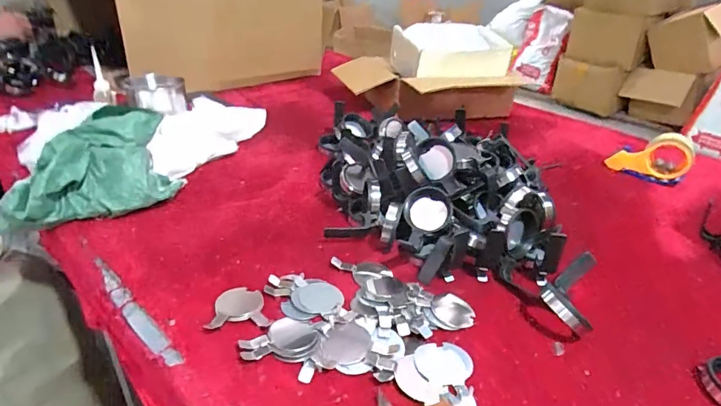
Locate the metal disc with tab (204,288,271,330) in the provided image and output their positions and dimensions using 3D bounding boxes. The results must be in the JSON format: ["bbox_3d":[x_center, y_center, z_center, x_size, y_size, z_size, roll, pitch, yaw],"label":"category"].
[{"bbox_3d":[-0.151,0.129,0.534,0.066,0.022,0.072,2,34,-1],"label":"metal disc with tab"}]

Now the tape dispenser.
[{"bbox_3d":[0.637,-0.106,0.951,0.153,0.090,0.073,24,37,28],"label":"tape dispenser"}]

